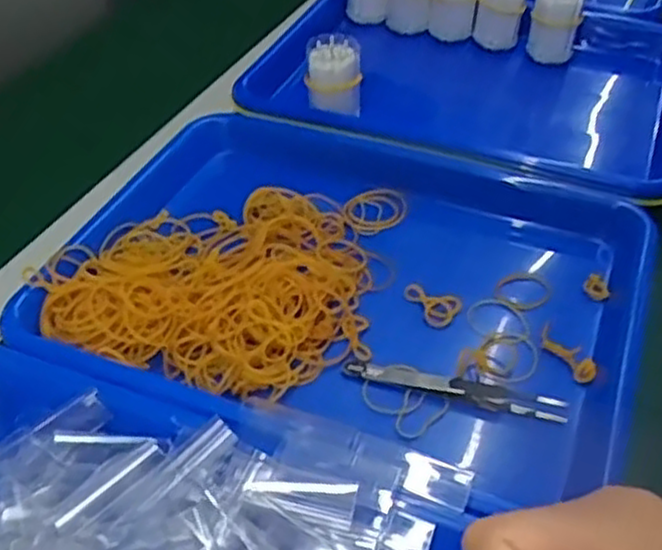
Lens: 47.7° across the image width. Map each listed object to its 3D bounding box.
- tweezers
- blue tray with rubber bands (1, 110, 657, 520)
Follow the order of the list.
[{"bbox_3d":[0.065,0.059,0.399,0.116,0.012,0.011,13,46,12],"label":"tweezers"},{"bbox_3d":[0.011,0.003,0.461,0.340,0.044,0.240,12,45,11],"label":"blue tray with rubber bands"}]

